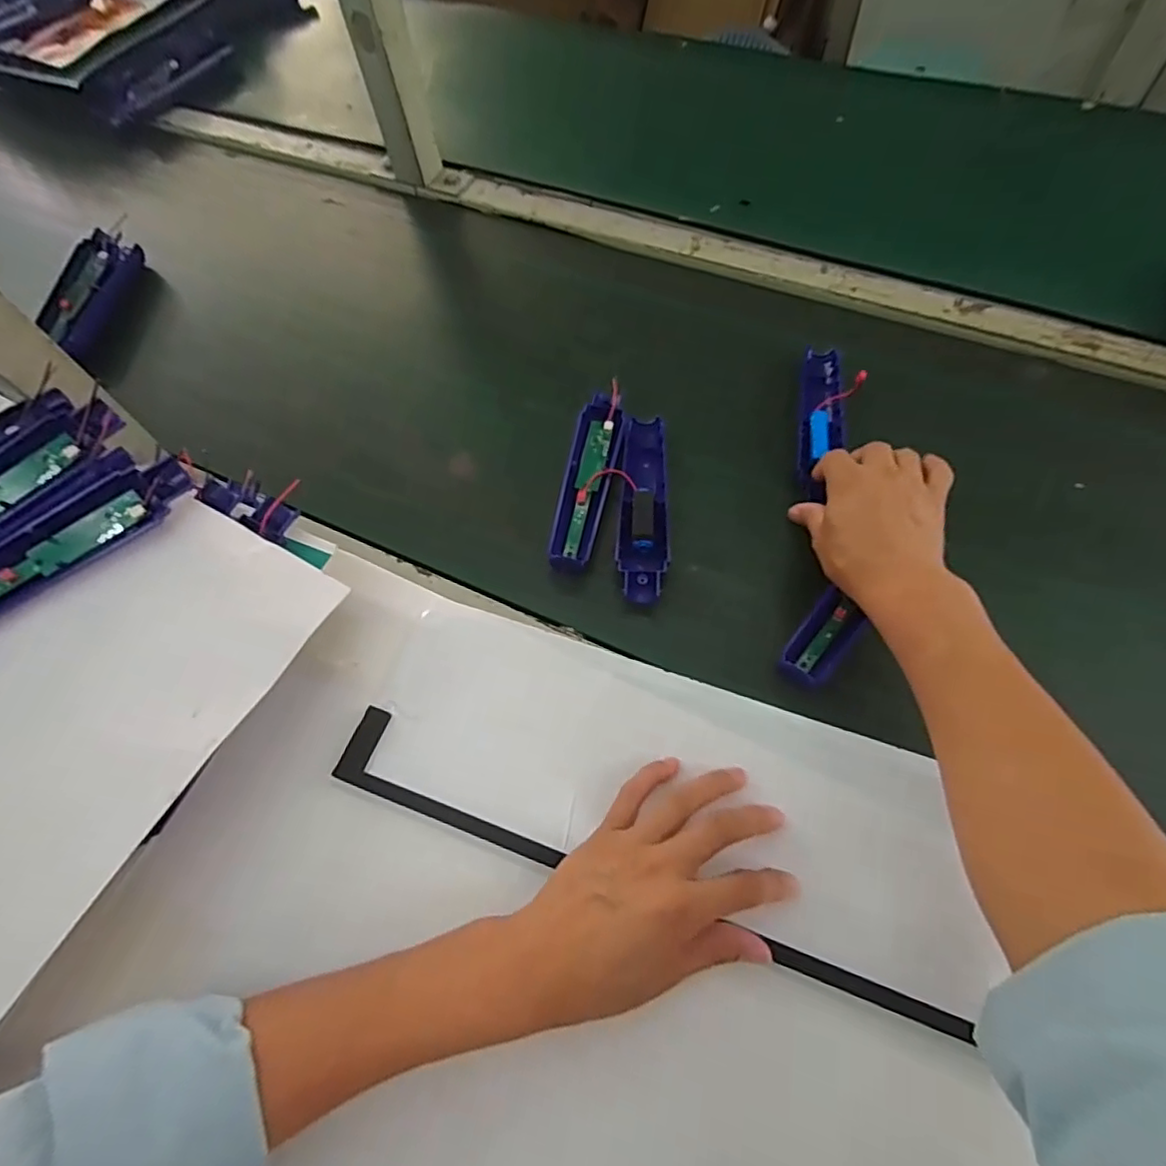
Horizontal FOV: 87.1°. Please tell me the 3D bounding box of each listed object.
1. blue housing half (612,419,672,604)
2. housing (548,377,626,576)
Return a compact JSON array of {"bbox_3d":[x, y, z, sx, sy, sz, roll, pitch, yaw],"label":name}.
[{"bbox_3d":[0.047,-0.058,0.480,0.038,0.026,0.161,3,64,6],"label":"blue housing half"},{"bbox_3d":[0.004,-0.083,0.496,0.036,0.032,0.170,9,64,9],"label":"housing"}]

